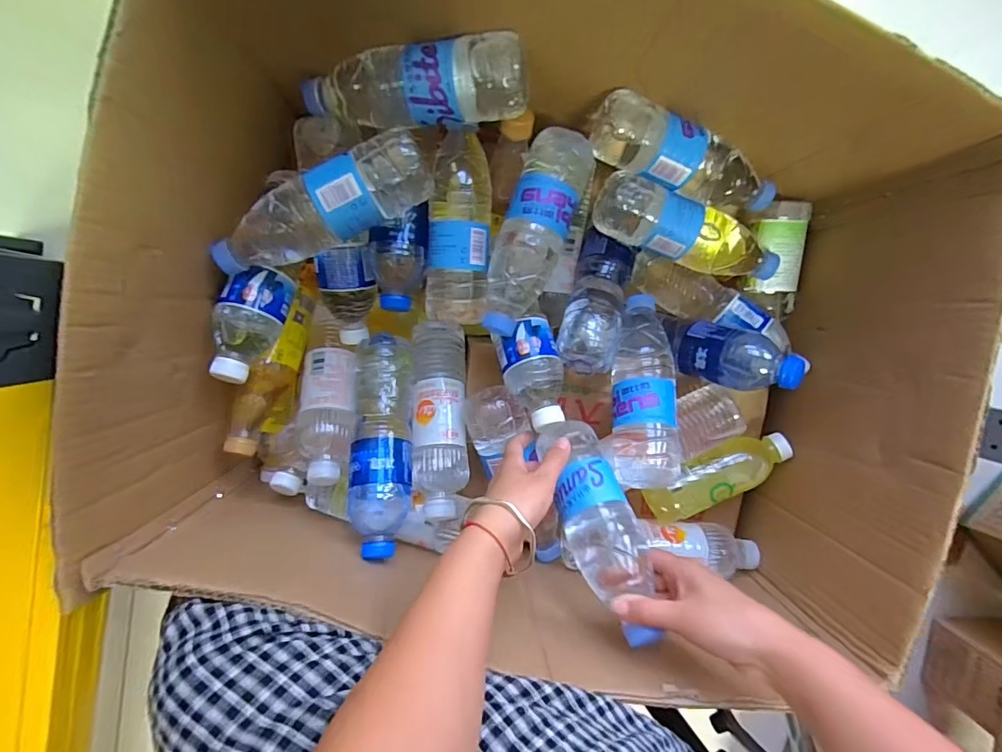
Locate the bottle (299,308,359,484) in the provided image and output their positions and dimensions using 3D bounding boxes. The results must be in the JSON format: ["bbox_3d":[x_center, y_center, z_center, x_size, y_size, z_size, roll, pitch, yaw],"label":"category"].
[{"bbox_3d":[-0.191,0.021,0.538,0.065,0.059,0.203,-6,67,-3],"label":"bottle"}]

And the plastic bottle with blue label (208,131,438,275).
[{"bbox_3d":[-0.165,-0.154,0.444,0.212,0.061,0.067,-23,98,-1],"label":"plastic bottle with blue label"}]

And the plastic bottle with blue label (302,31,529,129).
[{"bbox_3d":[-0.076,-0.261,0.440,0.205,0.065,0.059,6,97,19],"label":"plastic bottle with blue label"}]

